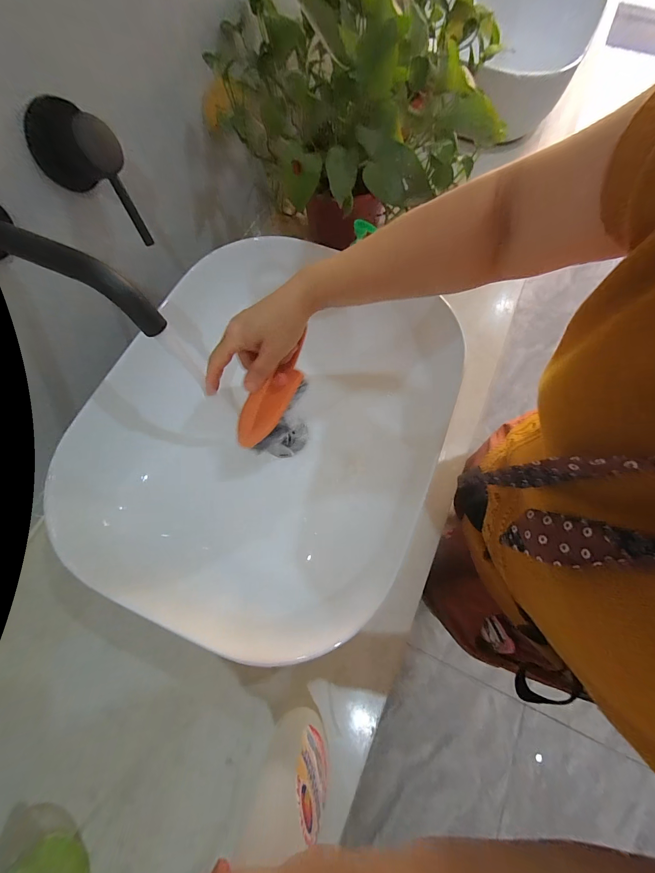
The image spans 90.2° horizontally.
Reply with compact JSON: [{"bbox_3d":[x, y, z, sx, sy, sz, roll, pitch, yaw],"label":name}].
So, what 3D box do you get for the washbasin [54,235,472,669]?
[{"bbox_3d":[-0.075,-0.007,0.446,0.384,0.138,0.462,21,71,8],"label":"washbasin"}]

